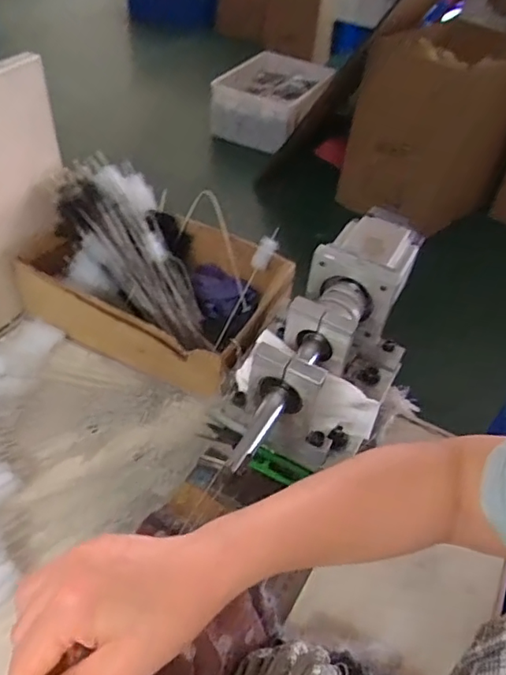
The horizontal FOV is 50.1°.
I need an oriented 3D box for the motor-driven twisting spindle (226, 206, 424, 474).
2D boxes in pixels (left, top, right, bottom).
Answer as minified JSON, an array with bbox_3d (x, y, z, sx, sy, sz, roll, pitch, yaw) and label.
[{"bbox_3d":[0.067,0.013,0.508,0.131,0.116,0.315,24,47,15],"label":"motor-driven twisting spindle"}]

